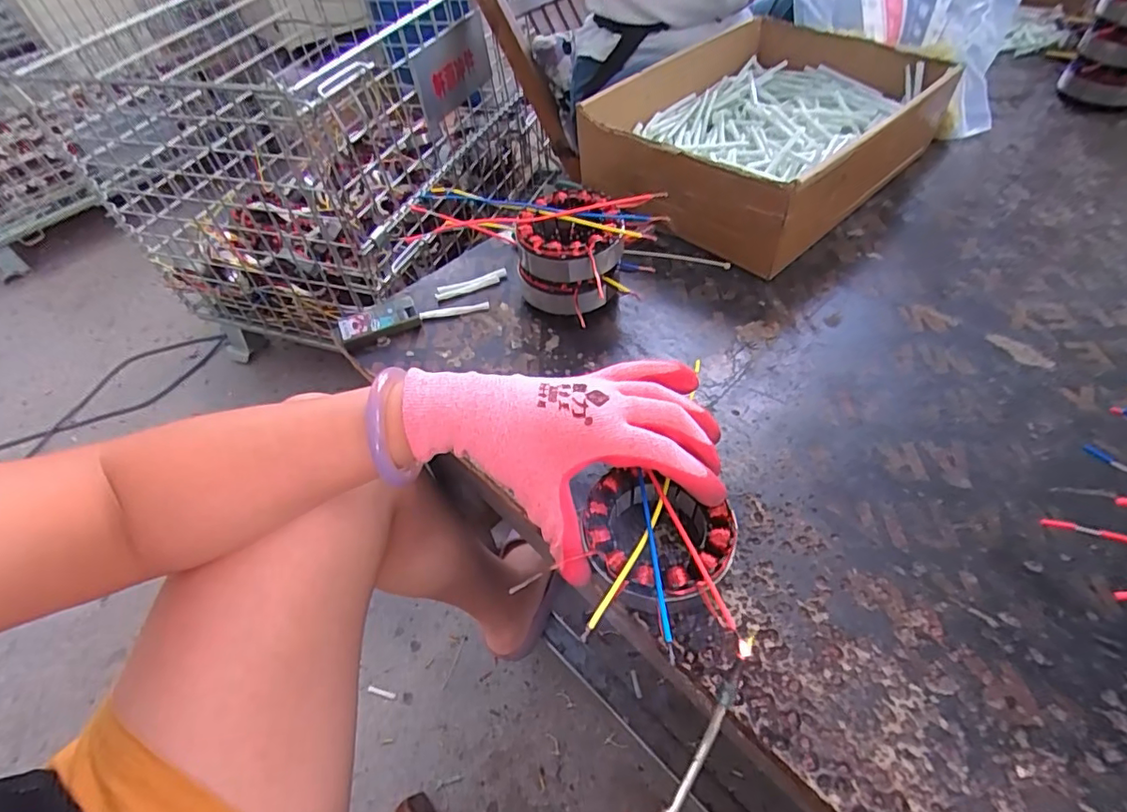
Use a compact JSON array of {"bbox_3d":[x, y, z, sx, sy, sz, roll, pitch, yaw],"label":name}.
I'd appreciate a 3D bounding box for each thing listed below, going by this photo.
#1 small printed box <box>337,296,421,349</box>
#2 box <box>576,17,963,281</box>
[{"bbox_3d":[-0.163,-0.074,0.492,0.069,0.015,0.035,-26,53,-16],"label":"small printed box"},{"bbox_3d":[0.216,-0.288,0.583,0.245,0.094,0.349,36,61,30],"label":"box"}]

